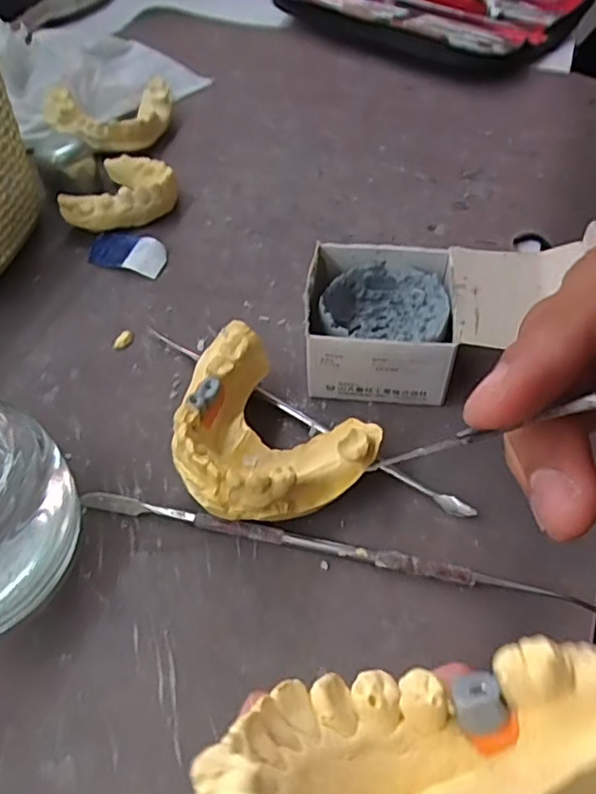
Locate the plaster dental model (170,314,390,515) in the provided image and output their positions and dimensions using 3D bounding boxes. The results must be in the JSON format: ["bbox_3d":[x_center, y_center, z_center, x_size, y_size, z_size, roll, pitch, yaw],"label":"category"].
[{"bbox_3d":[-0.016,0.015,0.210,0.073,0.037,0.061,33,60,23],"label":"plaster dental model"}]

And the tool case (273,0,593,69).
[{"bbox_3d":[0.106,-0.318,0.475,0.201,0.027,0.189,27,58,23],"label":"tool case"}]

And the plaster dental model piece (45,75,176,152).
[{"bbox_3d":[-0.109,-0.164,0.359,0.073,0.026,0.046,-17,52,-10],"label":"plaster dental model piece"}]

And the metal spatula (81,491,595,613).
[{"bbox_3d":[0.009,0.050,0.201,0.171,0.006,0.005,9,52,10],"label":"metal spatula"}]

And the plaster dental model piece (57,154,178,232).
[{"bbox_3d":[-0.094,-0.110,0.316,0.058,0.020,0.052,-13,52,-7],"label":"plaster dental model piece"}]

